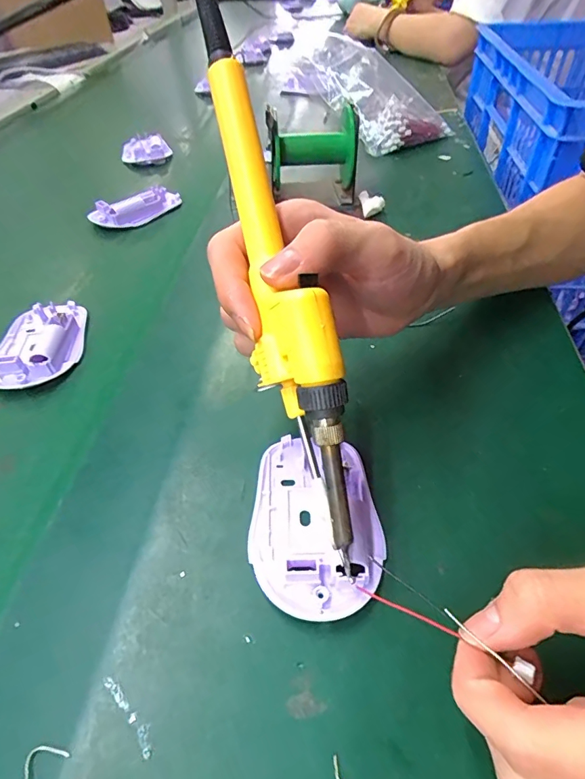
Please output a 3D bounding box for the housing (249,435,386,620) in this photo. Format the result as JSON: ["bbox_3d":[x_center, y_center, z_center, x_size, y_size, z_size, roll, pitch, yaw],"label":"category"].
[{"bbox_3d":[0.012,0.064,0.228,0.062,0.009,0.092,1,45,2],"label":"housing"}]

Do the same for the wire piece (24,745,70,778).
[{"bbox_3d":[-0.088,0.138,0.155,0.014,0.004,0.029,5,45,6],"label":"wire piece"}]

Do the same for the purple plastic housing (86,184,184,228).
[{"bbox_3d":[-0.163,-0.193,0.481,0.095,0.022,0.038,-34,54,-28],"label":"purple plastic housing"}]

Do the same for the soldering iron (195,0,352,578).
[{"bbox_3d":[-0.009,-0.049,0.188,0.026,0.031,0.231,-14,82,-12],"label":"soldering iron"}]

